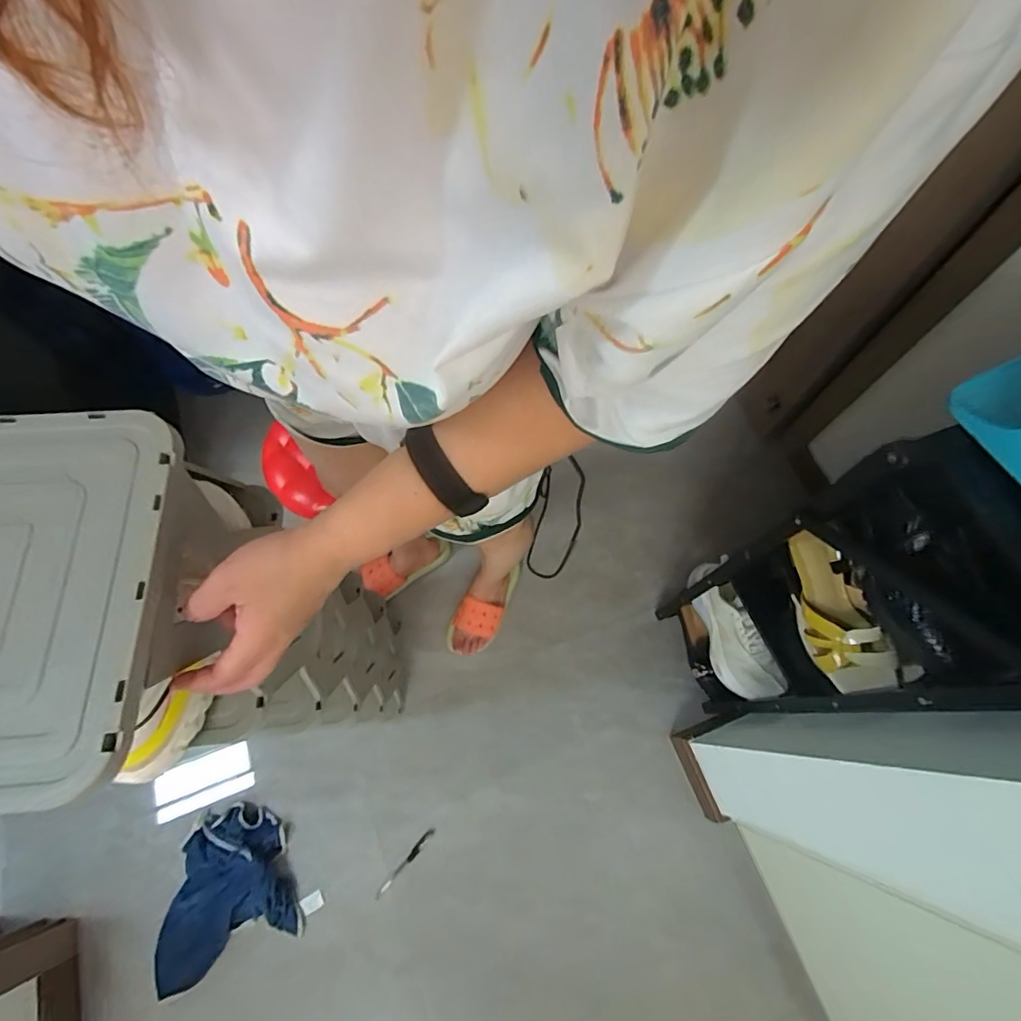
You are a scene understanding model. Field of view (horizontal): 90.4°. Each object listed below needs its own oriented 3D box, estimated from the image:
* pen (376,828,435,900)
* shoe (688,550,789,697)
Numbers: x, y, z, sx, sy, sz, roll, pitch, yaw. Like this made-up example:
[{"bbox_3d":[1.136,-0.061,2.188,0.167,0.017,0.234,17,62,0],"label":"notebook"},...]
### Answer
[{"bbox_3d":[-0.204,0.687,0.988,0.015,0.008,0.150,40,73,13],"label":"pen"},{"bbox_3d":[0.394,0.212,0.911,0.079,0.099,0.247,-16,70,-8],"label":"shoe"}]

